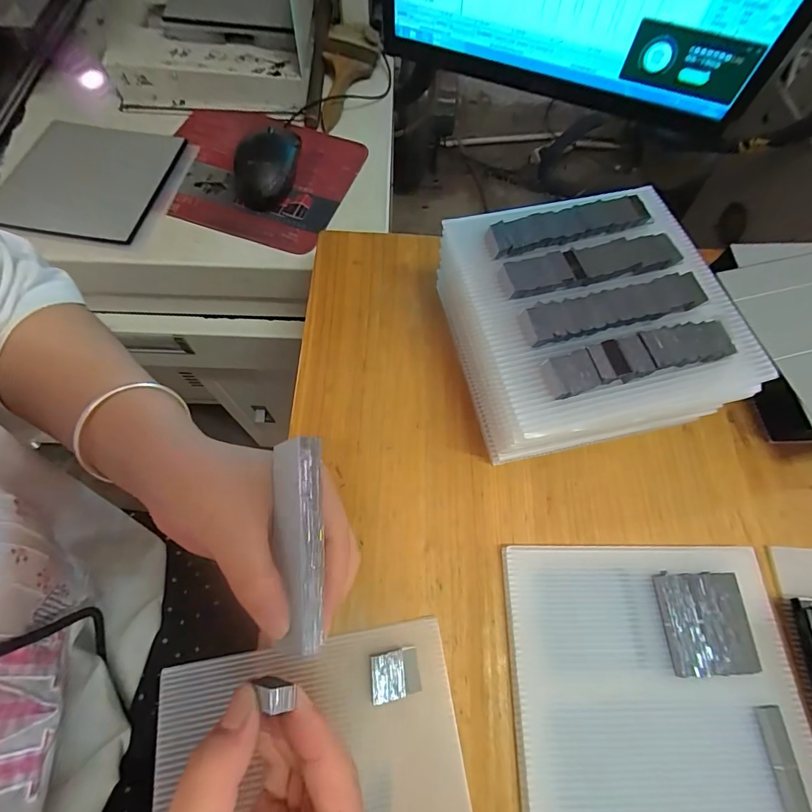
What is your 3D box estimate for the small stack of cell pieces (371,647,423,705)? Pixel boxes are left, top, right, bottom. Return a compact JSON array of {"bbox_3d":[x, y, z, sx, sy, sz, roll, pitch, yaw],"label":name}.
[{"bbox_3d":[-0.006,0.151,0.227,0.028,0.004,0.023,-11,66,-7],"label":"small stack of cell pieces"}]

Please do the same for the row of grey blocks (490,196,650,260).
[{"bbox_3d":[0.111,-0.123,0.274,0.111,0.006,0.026,-16,69,-9],"label":"row of grey blocks"}]

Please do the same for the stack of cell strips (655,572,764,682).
[{"bbox_3d":[0.178,0.129,0.242,0.052,0.006,0.053,2,65,-2],"label":"stack of cell strips"}]

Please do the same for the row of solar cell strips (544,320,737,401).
[{"bbox_3d":[0.133,-0.029,0.234,0.110,0.007,0.025,-14,69,-8],"label":"row of solar cell strips"}]

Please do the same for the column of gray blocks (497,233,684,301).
[{"bbox_3d":[0.120,-0.091,0.259,0.115,0.006,0.028,-14,69,-8],"label":"column of gray blocks"}]

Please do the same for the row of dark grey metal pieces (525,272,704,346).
[{"bbox_3d":[0.129,-0.060,0.247,0.118,0.006,0.026,-13,68,-8],"label":"row of dark grey metal pieces"}]

